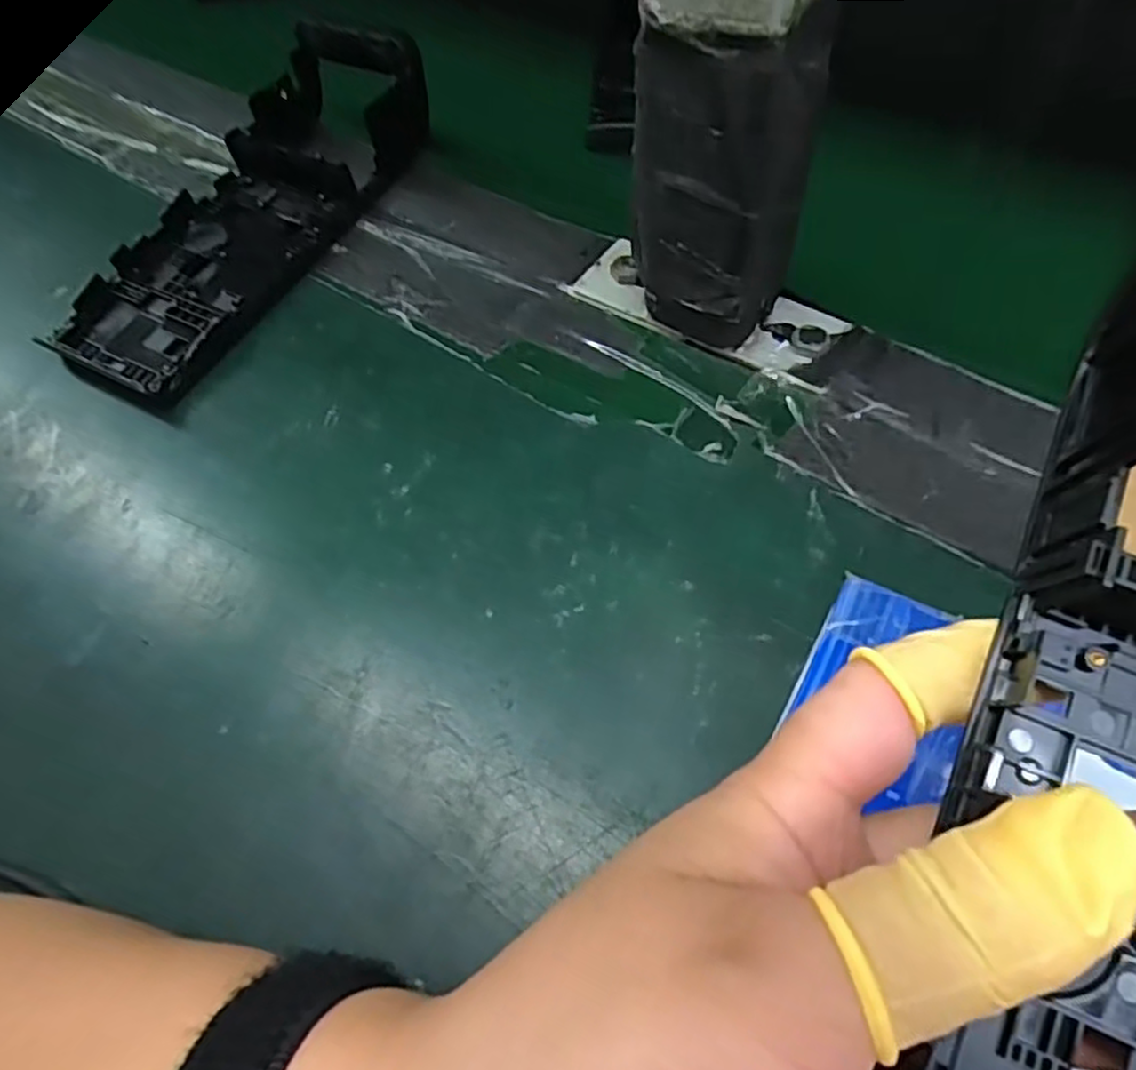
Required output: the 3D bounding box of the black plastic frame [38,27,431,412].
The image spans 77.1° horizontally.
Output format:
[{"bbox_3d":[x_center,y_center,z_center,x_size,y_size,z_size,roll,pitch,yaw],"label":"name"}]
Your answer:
[{"bbox_3d":[-0.159,-0.167,0.346,0.096,0.053,0.223,24,64,18],"label":"black plastic frame"}]

